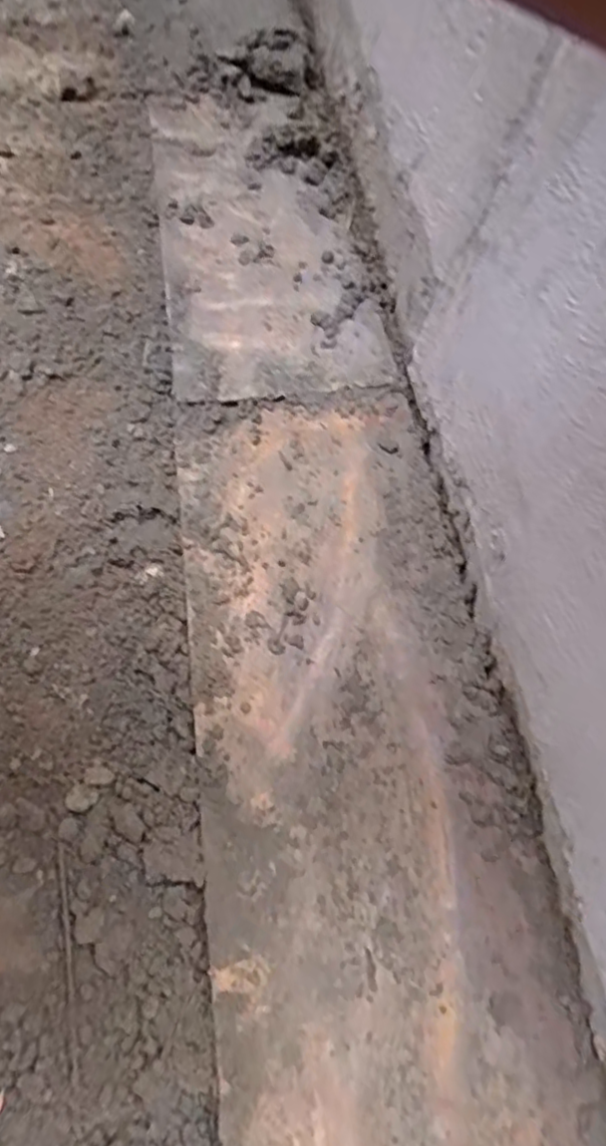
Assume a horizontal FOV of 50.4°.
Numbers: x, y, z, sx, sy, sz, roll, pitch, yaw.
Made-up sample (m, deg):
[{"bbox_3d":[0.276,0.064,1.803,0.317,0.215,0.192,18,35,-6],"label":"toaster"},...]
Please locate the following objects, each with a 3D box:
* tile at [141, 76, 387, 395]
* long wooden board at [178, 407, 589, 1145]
[{"bbox_3d":[-0.067,-0.450,0.808,0.223,0.016,0.600,-5,57,-11],"label":"tile"},{"bbox_3d":[0.049,0.254,0.461,0.231,0.025,0.920,-4,63,-6],"label":"long wooden board"}]

